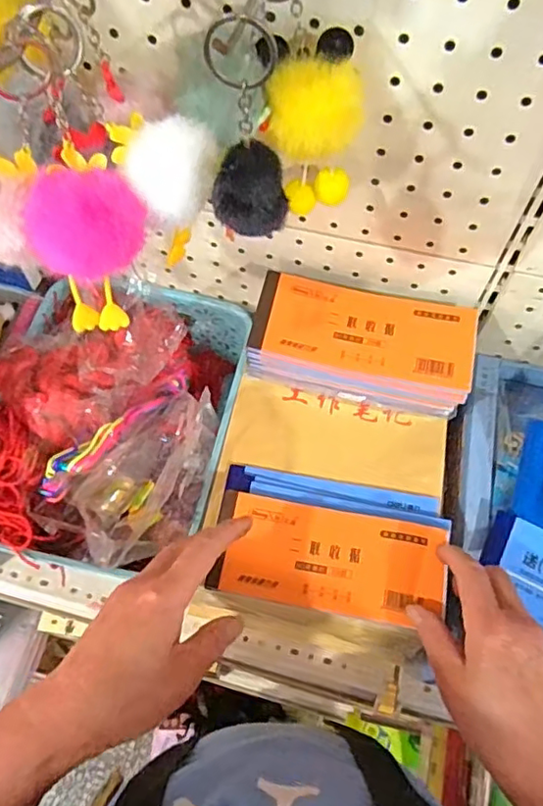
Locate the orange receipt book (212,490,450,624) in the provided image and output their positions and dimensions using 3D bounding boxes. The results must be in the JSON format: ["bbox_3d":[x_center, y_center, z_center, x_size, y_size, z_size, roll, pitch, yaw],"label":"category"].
[{"bbox_3d":[0.043,0.115,0.443,0.166,0.009,0.076,8,63,4],"label":"orange receipt book"}]

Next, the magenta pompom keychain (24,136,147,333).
[{"bbox_3d":[-0.093,-0.085,0.307,0.056,0.059,0.069,-17,64,-9],"label":"magenta pompom keychain"}]

